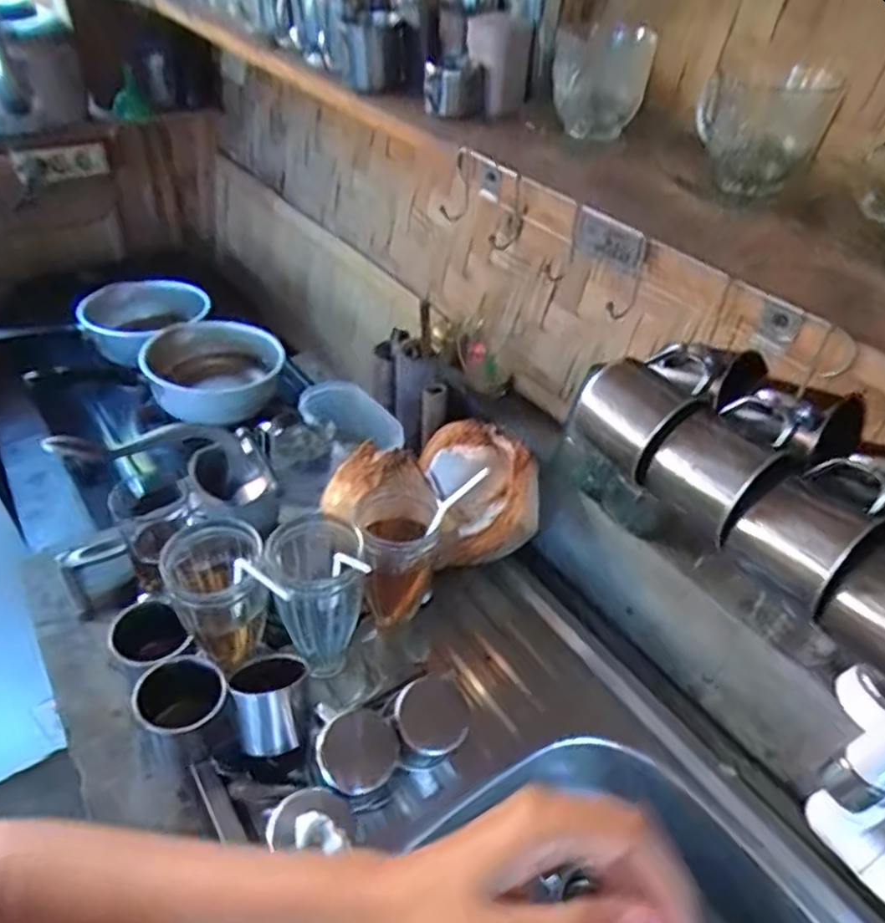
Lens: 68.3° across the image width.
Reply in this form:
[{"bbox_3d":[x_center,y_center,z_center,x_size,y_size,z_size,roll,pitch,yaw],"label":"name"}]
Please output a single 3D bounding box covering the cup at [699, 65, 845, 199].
[{"bbox_3d":[0.236,-0.247,0.486,0.090,0.078,0.106,21,43,17],"label":"cup"}]

